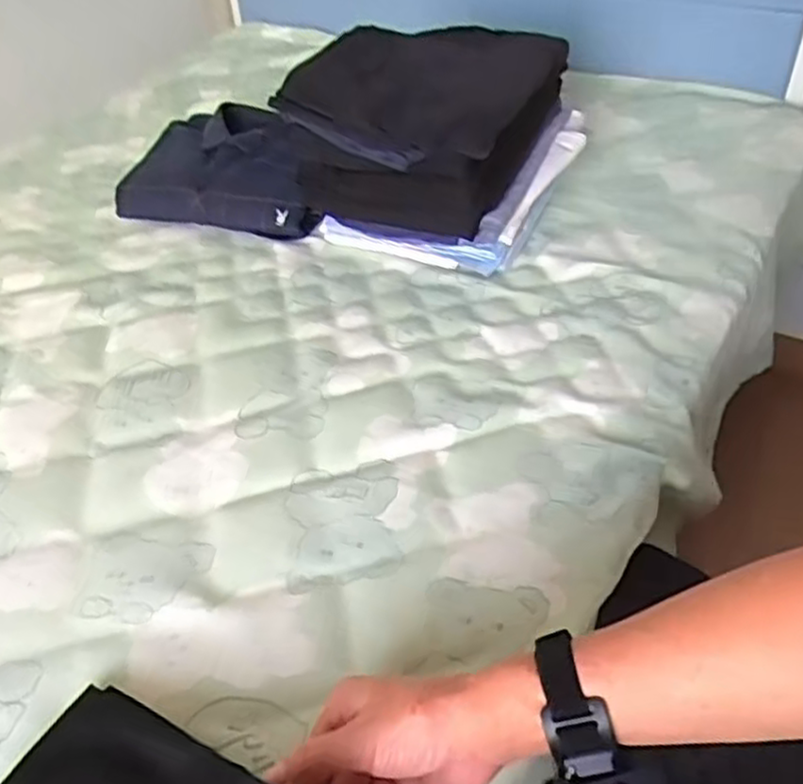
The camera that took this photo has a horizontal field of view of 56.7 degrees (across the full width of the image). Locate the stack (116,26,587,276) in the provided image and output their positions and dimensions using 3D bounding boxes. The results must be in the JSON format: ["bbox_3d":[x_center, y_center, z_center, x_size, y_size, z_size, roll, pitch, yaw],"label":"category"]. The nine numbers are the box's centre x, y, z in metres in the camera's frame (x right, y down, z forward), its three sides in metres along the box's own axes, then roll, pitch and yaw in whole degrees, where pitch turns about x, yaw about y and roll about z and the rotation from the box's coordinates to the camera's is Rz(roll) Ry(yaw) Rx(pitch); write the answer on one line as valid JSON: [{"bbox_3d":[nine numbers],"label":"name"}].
[{"bbox_3d":[-0.079,-0.354,0.984,0.560,0.211,0.281,13,46,19],"label":"stack"}]

